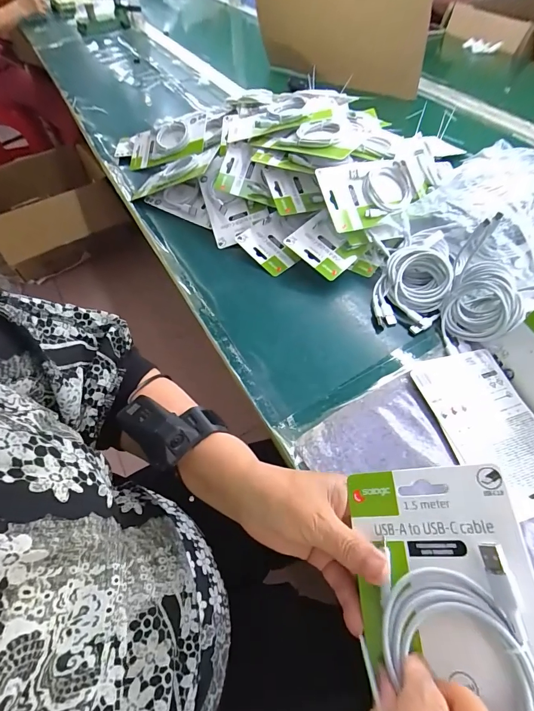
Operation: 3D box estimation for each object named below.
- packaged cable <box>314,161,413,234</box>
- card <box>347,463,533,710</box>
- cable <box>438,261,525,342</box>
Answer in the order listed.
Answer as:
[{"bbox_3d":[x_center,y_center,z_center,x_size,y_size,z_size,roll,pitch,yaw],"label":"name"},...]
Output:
[{"bbox_3d":[0.156,-0.244,0.545,0.159,0.029,0.099,-17,88,-15],"label":"packaged cable"},{"bbox_3d":[0.106,0.157,0.208,0.097,0.023,0.177,-12,63,17],"label":"card"},{"bbox_3d":[0.281,-0.064,0.467,0.059,0.090,0.106,12,75,-34],"label":"cable"}]

